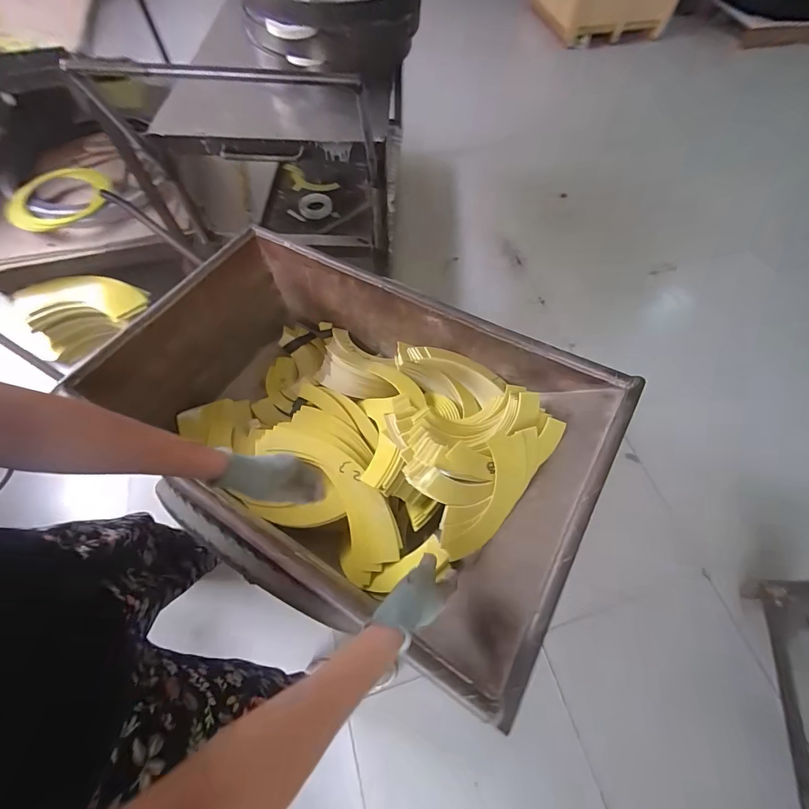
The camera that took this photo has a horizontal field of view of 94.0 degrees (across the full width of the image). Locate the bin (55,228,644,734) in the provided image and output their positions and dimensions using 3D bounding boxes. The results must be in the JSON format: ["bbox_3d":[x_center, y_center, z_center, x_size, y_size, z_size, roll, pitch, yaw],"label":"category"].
[{"bbox_3d":[-0.162,0.033,0.852,1.032,0.358,0.606,30,67,14],"label":"bin"}]

